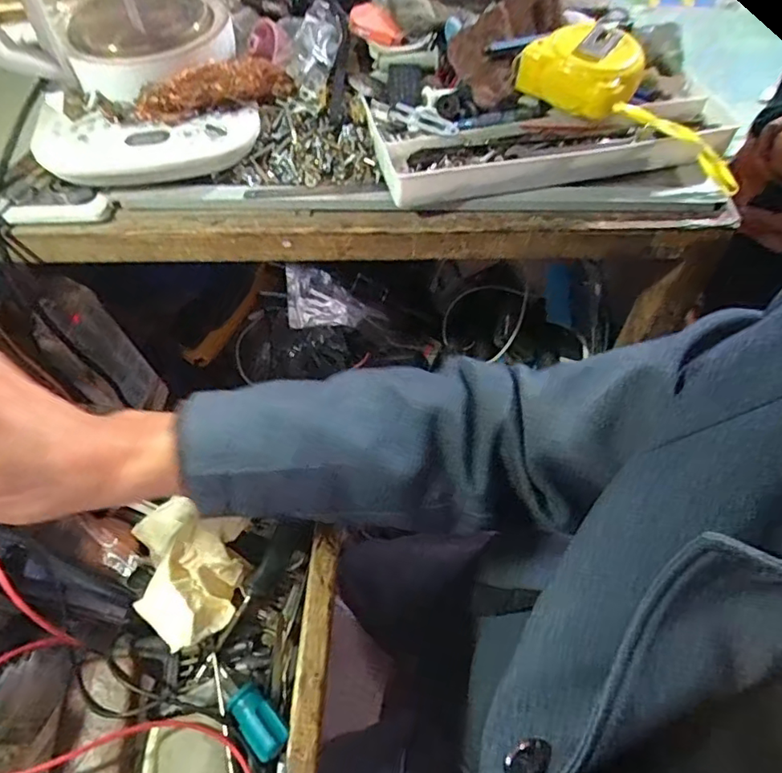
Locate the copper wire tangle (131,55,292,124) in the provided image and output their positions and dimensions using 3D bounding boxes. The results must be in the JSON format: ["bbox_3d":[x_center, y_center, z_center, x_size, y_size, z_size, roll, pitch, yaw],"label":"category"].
[{"bbox_3d":[-0.137,-0.230,0.436,0.118,0.030,0.023,-19,60,-11],"label":"copper wire tangle"}]

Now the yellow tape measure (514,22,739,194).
[{"bbox_3d":[0.190,-0.219,0.433,0.186,0.047,0.067,30,61,-4],"label":"yellow tape measure"}]

